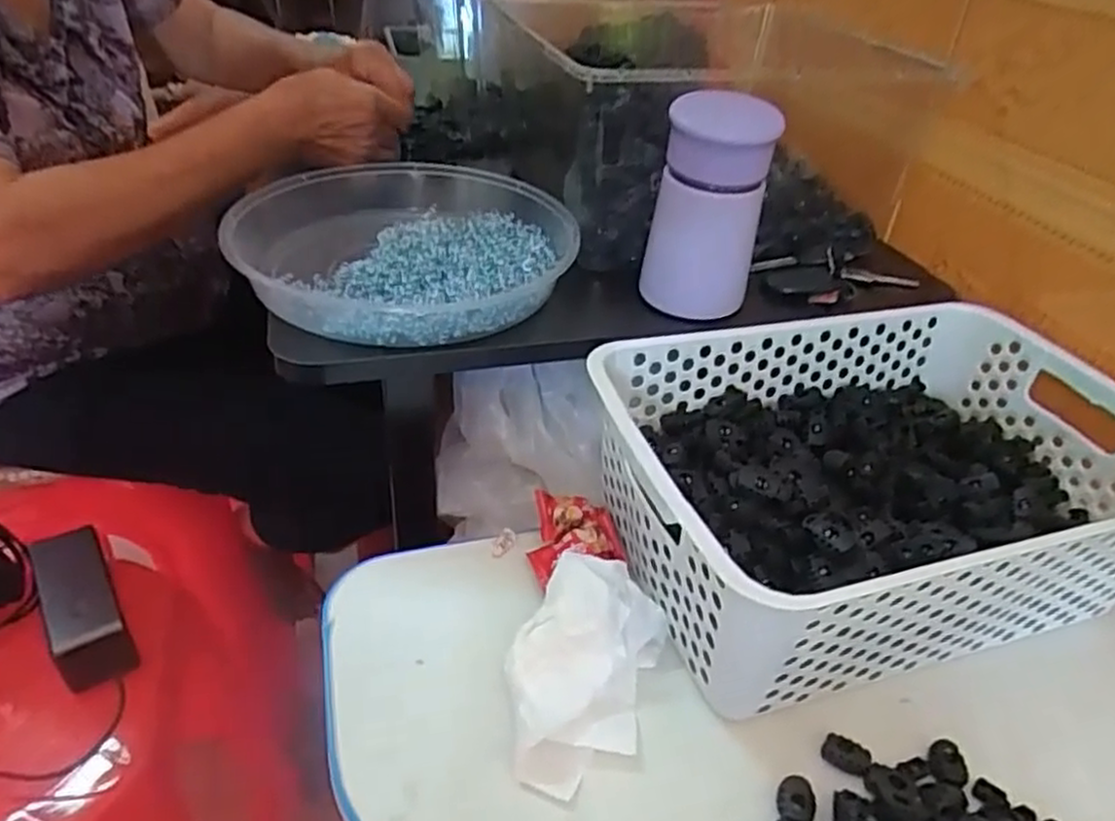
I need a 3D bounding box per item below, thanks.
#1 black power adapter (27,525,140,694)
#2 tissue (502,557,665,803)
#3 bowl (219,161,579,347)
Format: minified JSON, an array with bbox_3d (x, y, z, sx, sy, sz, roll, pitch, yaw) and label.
[{"bbox_3d":[-0.376,0.150,0.595,0.048,0.046,0.138,-25,45,-27],"label":"black power adapter"},{"bbox_3d":[0.011,0.128,0.385,0.068,0.027,0.121,12,41,15],"label":"tissue"},{"bbox_3d":[-0.105,-0.123,0.545,0.225,0.053,0.235,0,39,0],"label":"bowl"}]

